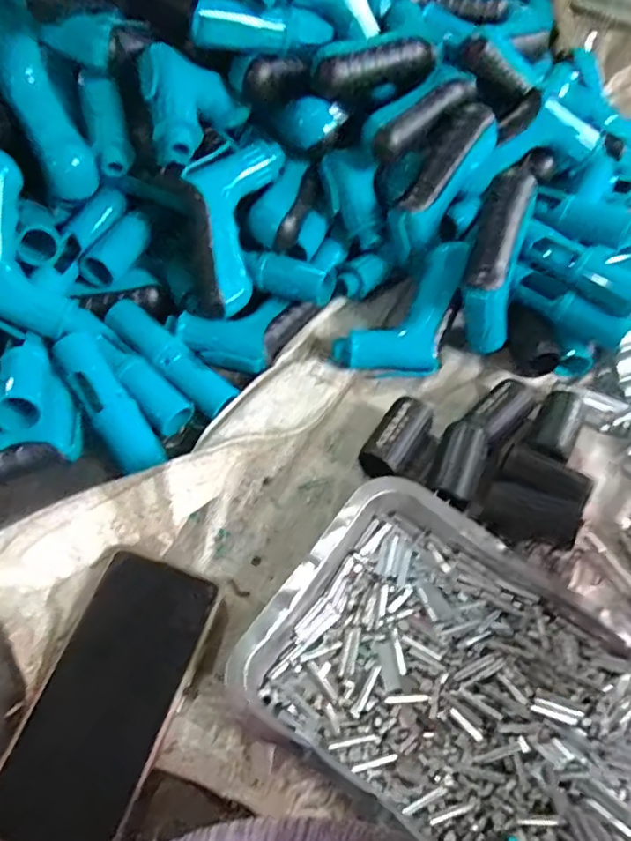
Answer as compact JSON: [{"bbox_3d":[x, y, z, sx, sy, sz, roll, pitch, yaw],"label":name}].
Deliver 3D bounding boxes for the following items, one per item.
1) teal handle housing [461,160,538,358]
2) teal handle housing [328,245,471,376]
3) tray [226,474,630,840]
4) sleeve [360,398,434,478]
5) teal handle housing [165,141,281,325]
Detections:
[{"bbox_3d":[0.144,-0.129,0.489,0.045,0.054,0.136,11,99,4],"label":"teal handle housing"},{"bbox_3d":[0.081,-0.083,0.499,0.070,0.039,0.136,41,89,21],"label":"teal handle housing"},{"bbox_3d":[0.096,0.158,0.356,0.250,0.035,0.176,35,59,16],"label":"tray"},{"bbox_3d":[0.060,0.015,0.454,0.031,0.032,0.063,30,58,13],"label":"sleeve"},{"bbox_3d":[-0.080,-0.153,0.485,0.082,0.051,0.138,10,93,3],"label":"teal handle housing"}]

